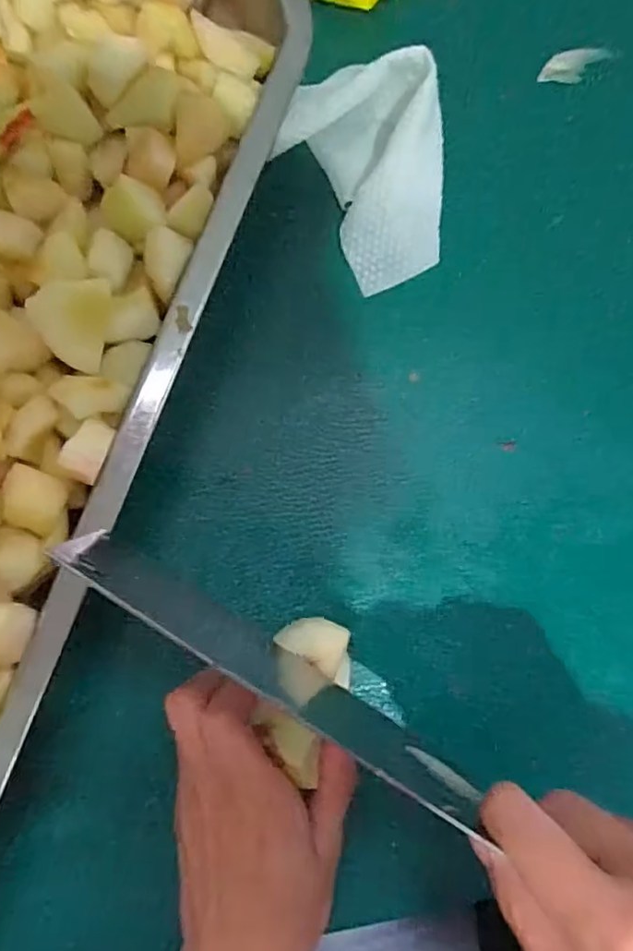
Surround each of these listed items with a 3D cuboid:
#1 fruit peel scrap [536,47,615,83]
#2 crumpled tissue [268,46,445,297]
[{"bbox_3d":[0.140,-0.223,0.331,0.037,0.005,0.019,-10,83,17],"label":"fruit peel scrap"},{"bbox_3d":[0.029,-0.149,0.297,0.071,0.041,0.099,-19,85,-6],"label":"crumpled tissue"}]

